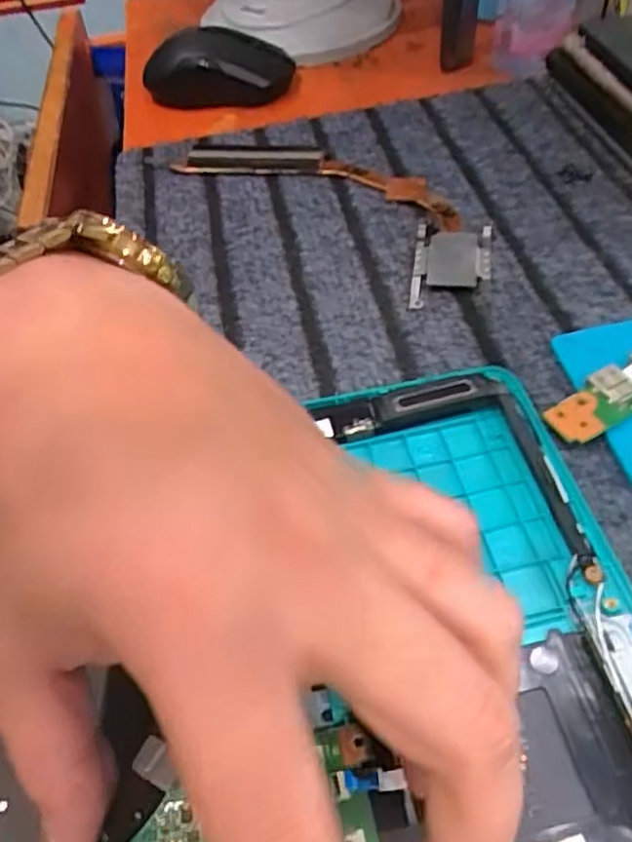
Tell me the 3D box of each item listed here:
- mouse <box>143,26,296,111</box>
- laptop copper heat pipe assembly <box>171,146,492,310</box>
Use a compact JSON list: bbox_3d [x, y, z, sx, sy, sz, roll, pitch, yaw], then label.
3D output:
[{"bbox_3d":[-0.069,-0.249,0.468,0.101,0.032,0.070,-7,50,-1],"label":"mouse"},{"bbox_3d":[0.014,-0.122,0.363,0.080,0.011,0.204,-36,56,-23],"label":"laptop copper heat pipe assembly"}]

